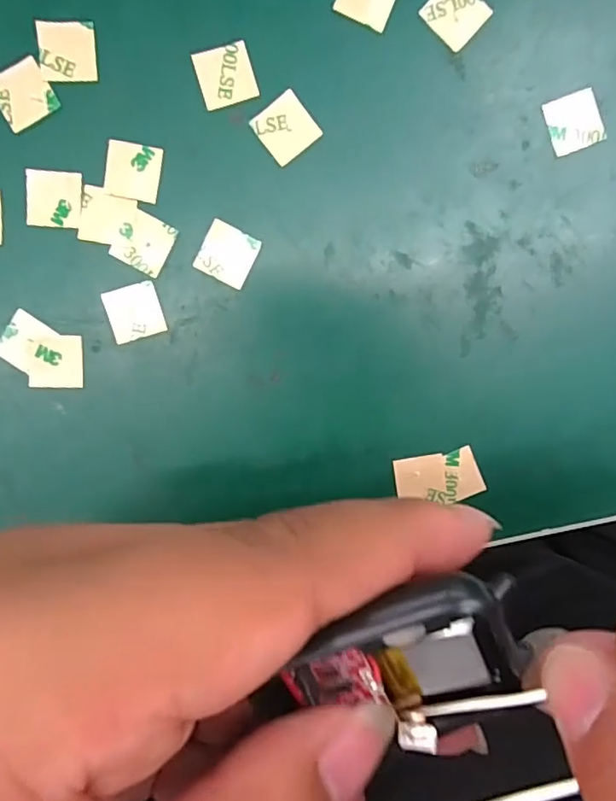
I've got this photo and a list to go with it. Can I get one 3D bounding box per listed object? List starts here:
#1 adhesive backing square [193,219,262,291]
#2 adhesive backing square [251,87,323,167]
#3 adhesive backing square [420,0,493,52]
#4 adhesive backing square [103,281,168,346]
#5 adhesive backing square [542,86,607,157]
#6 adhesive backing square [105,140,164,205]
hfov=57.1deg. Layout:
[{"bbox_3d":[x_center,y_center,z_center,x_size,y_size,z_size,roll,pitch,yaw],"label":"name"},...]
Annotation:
[{"bbox_3d":[-0.023,-0.043,0.165,0.015,0.004,0.015,26,95,-5],"label":"adhesive backing square"},{"bbox_3d":[-0.006,-0.077,0.161,0.015,0.004,0.015,-40,100,2],"label":"adhesive backing square"},{"bbox_3d":[0.042,-0.109,0.160,0.015,0.004,0.016,43,92,-7],"label":"adhesive backing square"},{"bbox_3d":[-0.051,-0.026,0.166,0.015,0.004,0.015,-17,96,-4],"label":"adhesive backing square"},{"bbox_3d":[0.077,-0.081,0.165,0.015,0.004,0.016,-22,94,3],"label":"adhesive backing square"},{"bbox_3d":[-0.050,-0.065,0.161,0.015,0.004,0.015,10,96,-6],"label":"adhesive backing square"}]

